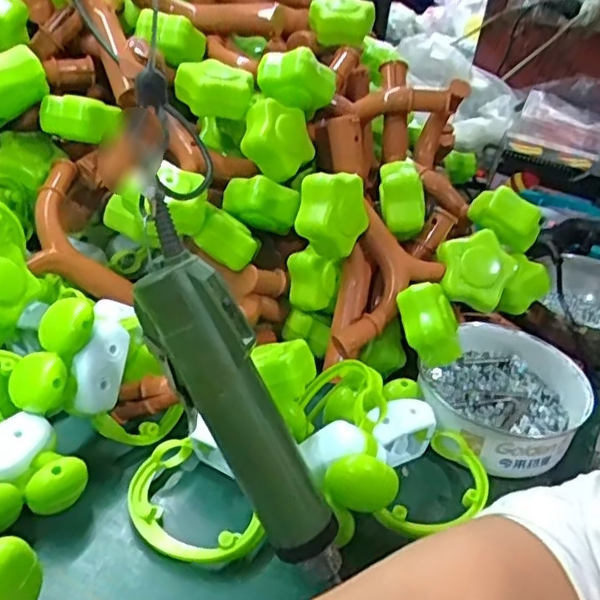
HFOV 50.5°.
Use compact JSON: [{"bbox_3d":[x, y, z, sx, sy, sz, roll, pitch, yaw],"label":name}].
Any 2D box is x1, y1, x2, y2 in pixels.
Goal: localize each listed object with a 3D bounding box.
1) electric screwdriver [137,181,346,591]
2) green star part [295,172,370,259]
[{"bbox_3d":[-0.038,0.061,0.364,0.044,0.237,0.032,-15,16,38],"label":"electric screwdriver"},{"bbox_3d":[0.029,-0.072,0.524,0.059,0.063,0.050,10,33,4],"label":"green star part"}]

